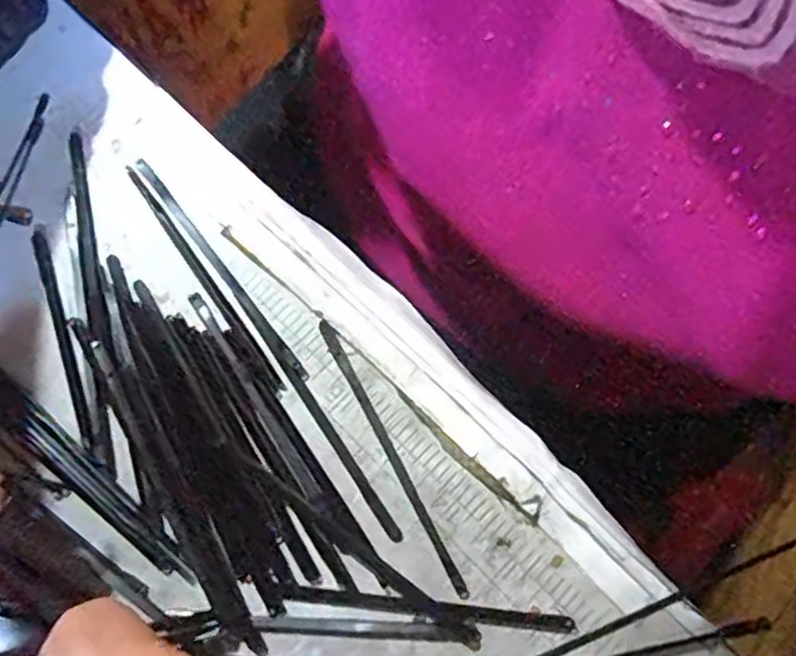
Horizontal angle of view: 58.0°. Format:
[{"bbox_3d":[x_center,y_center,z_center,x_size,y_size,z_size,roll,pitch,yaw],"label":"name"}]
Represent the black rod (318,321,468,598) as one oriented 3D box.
[{"bbox_3d":[-0.002,0.042,0.239,0.005,0.007,0.100,-27,77,-7],"label":"black rod"}]

